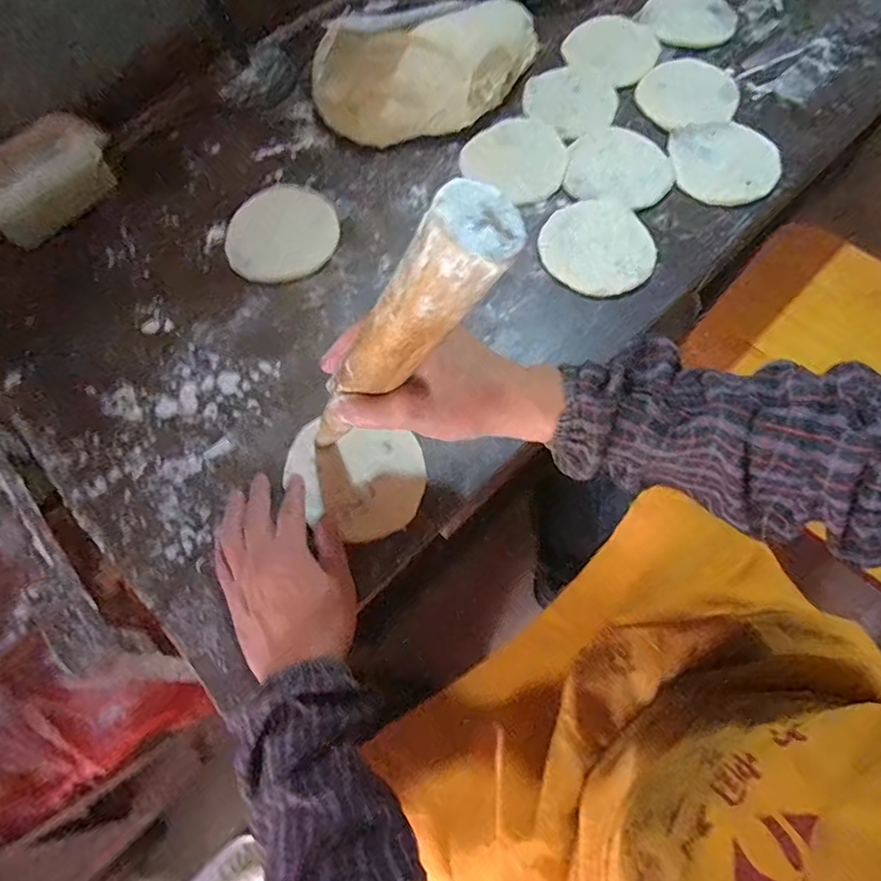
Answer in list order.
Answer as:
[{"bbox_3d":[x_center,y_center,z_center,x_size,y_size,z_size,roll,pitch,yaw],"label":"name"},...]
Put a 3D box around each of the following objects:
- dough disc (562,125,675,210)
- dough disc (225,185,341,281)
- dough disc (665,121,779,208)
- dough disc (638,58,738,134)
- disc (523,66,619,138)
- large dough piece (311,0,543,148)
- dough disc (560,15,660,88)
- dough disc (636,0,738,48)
[{"bbox_3d":[0.189,-0.288,0.564,0.104,0.007,0.104,0,68,1],"label":"dough disc"},{"bbox_3d":[-0.160,-0.211,0.545,0.110,0.008,0.108,0,68,1],"label":"dough disc"},{"bbox_3d":[0.297,-0.288,0.562,0.108,0.011,0.108,0,68,1],"label":"dough disc"},{"bbox_3d":[0.275,-0.389,0.602,0.105,0.009,0.107,0,68,1],"label":"dough disc"},{"bbox_3d":[0.146,-0.383,0.605,0.103,0.004,0.103,0,68,1],"label":"disc"},{"bbox_3d":[-0.001,-0.404,0.577,0.266,0.083,0.124,-23,70,-8],"label":"large dough piece"},{"bbox_3d":[0.198,-0.455,0.622,0.097,0.013,0.100,0,68,1],"label":"dough disc"},{"bbox_3d":[0.298,-0.505,0.642,0.109,0.013,0.095,-39,73,-13],"label":"dough disc"}]

